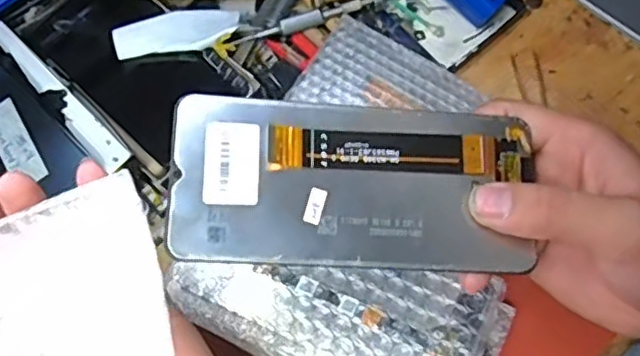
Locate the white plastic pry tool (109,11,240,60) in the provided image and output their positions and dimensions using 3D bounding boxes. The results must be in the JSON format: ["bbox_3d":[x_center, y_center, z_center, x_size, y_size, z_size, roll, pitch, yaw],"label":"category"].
[{"bbox_3d":[-0.105,-0.109,0.479,0.090,0.009,0.036,-5,65,-7],"label":"white plastic pry tool"}]

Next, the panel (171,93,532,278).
[{"bbox_3d":[0.015,0.002,0.280,0.151,0.004,0.072,4,77,-8],"label":"panel"}]

